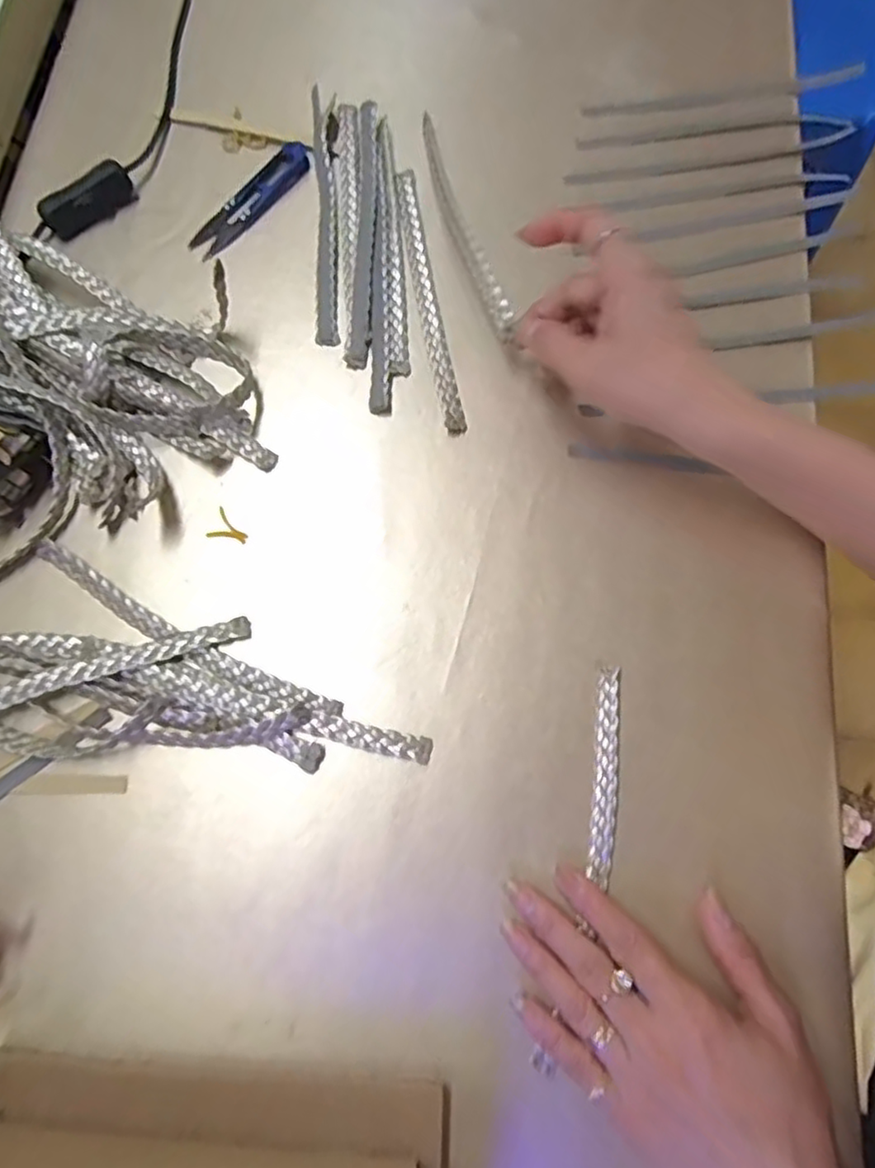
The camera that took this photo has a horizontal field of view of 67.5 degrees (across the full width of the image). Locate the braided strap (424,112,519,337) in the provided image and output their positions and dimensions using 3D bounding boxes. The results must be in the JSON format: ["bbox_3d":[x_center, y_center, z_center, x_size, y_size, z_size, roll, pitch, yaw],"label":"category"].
[{"bbox_3d":[0.015,-0.224,0.409,0.013,0.016,0.183,-15,66,-4],"label":"braided strap"}]

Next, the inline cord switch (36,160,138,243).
[{"bbox_3d":[-0.228,-0.251,0.429,0.061,0.020,0.020,-39,78,-10],"label":"inline cord switch"}]

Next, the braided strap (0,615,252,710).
[{"bbox_3d":[-0.192,0.050,0.342,0.187,0.014,0.013,-19,75,-5],"label":"braided strap"}]

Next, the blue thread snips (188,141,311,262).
[{"bbox_3d":[-0.122,-0.254,0.432,0.025,0.004,0.102,38,78,10],"label":"blue thread snips"}]

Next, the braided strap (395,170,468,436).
[{"bbox_3d":[-0.007,-0.181,0.409,0.014,0.004,0.193,-10,75,-2],"label":"braided strap"}]

